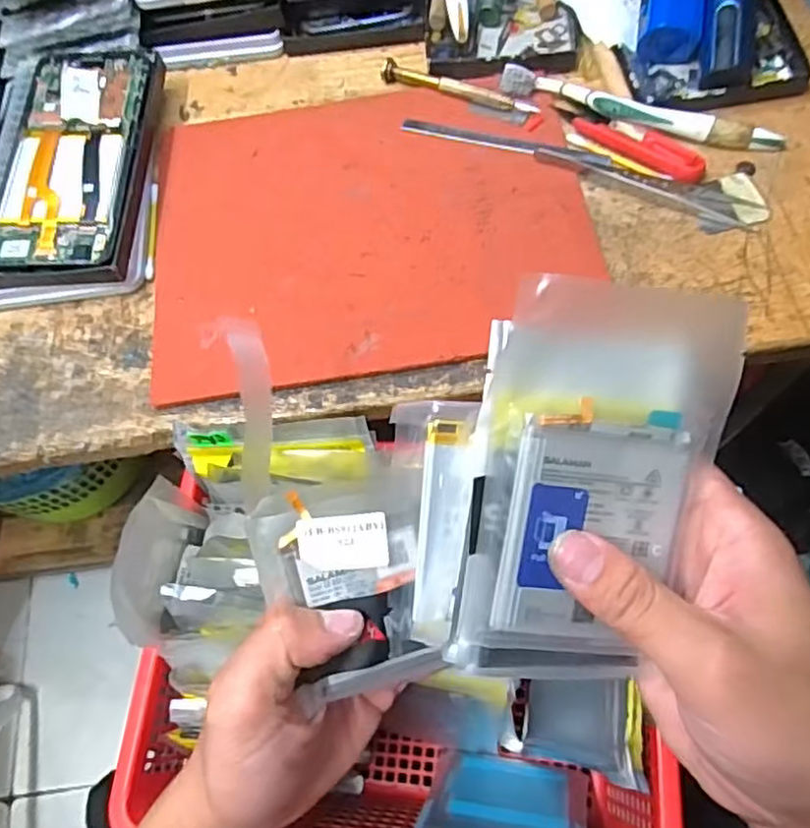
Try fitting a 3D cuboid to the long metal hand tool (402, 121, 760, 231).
[{"bbox_3d":[0.101,-0.150,0.402,0.214,0.005,0.018,21,83,13],"label":"long metal hand tool"}]

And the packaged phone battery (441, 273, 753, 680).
[{"bbox_3d":[0.067,0.029,0.239,0.084,0.015,0.144,5,101,-4],"label":"packaged phone battery"}]

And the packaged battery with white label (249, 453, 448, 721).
[{"bbox_3d":[-0.023,0.069,0.273,0.066,0.012,0.090,-10,96,-4],"label":"packaged battery with white label"}]

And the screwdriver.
[{"bbox_3d":[0.033,-0.207,0.427,0.106,0.009,0.013,21,70,13],"label":"screwdriver"}]

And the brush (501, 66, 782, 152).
[{"bbox_3d":[0.139,-0.183,0.402,0.169,0.012,0.018,20,70,13],"label":"brush"}]

